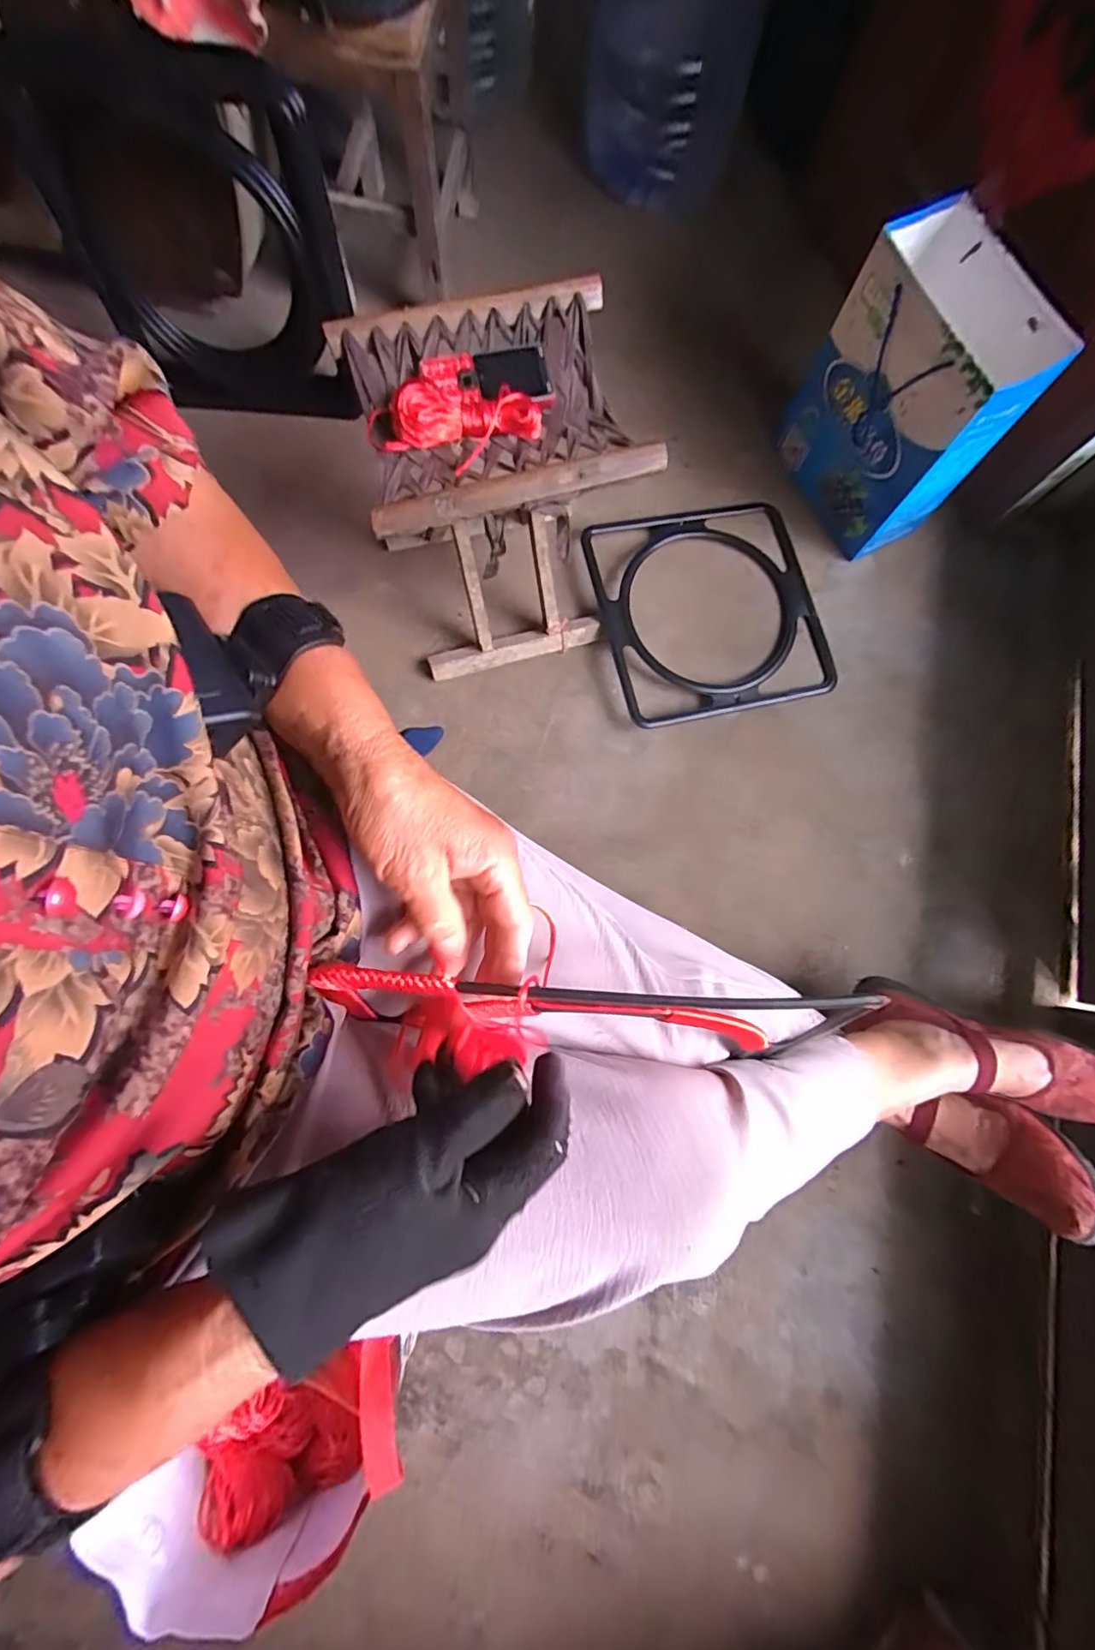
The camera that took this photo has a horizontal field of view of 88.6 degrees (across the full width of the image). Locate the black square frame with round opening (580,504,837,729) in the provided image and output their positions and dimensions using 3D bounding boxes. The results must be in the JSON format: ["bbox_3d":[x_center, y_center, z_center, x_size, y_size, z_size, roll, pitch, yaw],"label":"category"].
[{"bbox_3d":[0.237,-0.322,0.829,0.321,0.030,0.328,-13,79,-3],"label":"black square frame with round opening"}]

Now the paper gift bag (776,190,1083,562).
[{"bbox_3d":[0.461,-0.559,0.752,0.125,0.286,0.258,-29,81,-6],"label":"paper gift bag"}]

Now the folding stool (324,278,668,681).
[{"bbox_3d":[-0.056,-0.378,0.685,0.274,0.326,0.233,-17,80,-4],"label":"folding stool"}]

